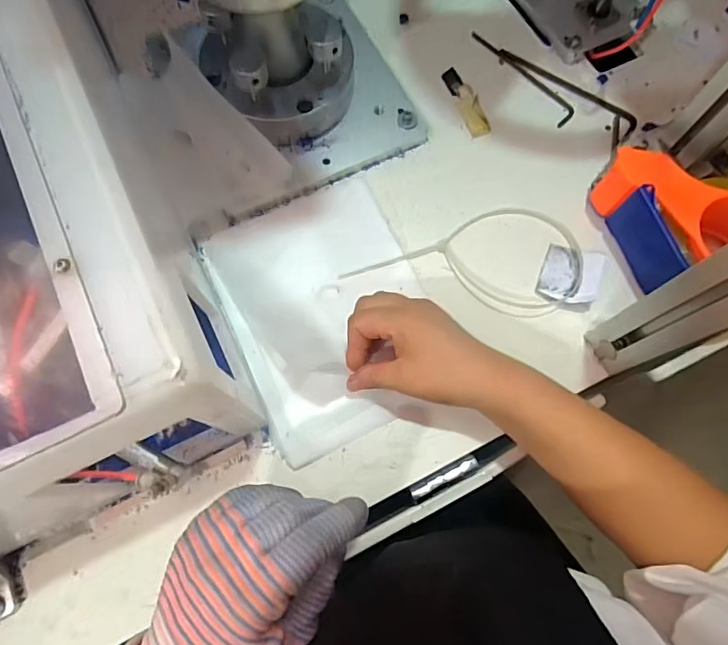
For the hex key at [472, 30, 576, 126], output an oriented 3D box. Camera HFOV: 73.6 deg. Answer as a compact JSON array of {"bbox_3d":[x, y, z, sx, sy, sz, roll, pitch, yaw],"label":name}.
[{"bbox_3d":[0.162,-0.257,0.501,0.025,0.004,0.141,-38,77,-11],"label":"hex key"}]

